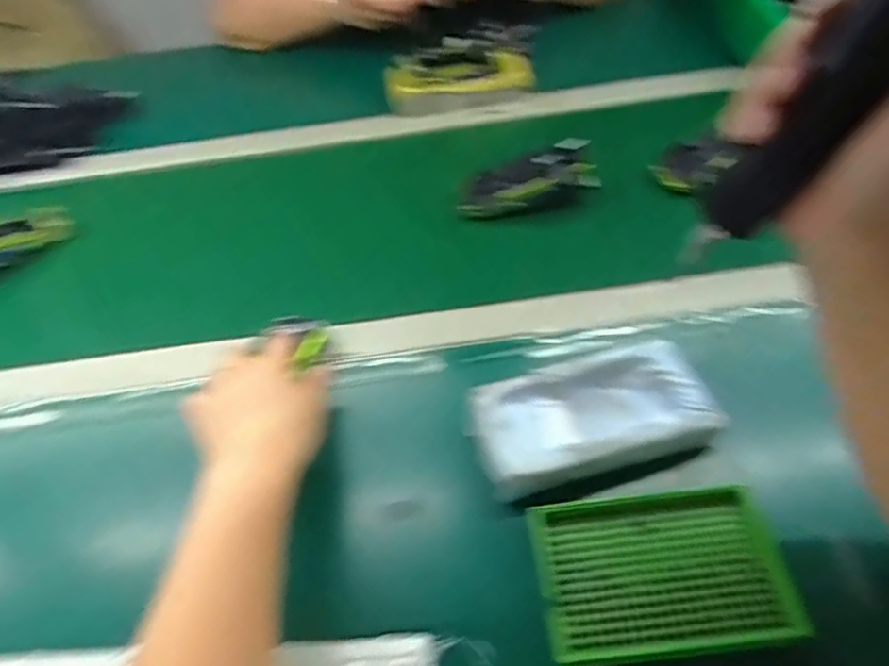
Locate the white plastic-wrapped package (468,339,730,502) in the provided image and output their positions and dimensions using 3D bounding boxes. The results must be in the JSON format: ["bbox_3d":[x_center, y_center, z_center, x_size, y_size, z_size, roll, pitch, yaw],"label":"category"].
[{"bbox_3d":[0.104,0.056,0.428,0.165,0.025,0.085,-12,49,-4],"label":"white plastic-wrapped package"}]

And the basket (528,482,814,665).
[{"bbox_3d":[0.133,0.147,0.365,0.144,0.024,0.094,-7,49,1],"label":"basket"}]

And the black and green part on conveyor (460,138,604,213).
[{"bbox_3d":[0.081,-0.153,0.601,0.141,0.031,0.056,-15,46,22],"label":"black and green part on conveyor"}]

